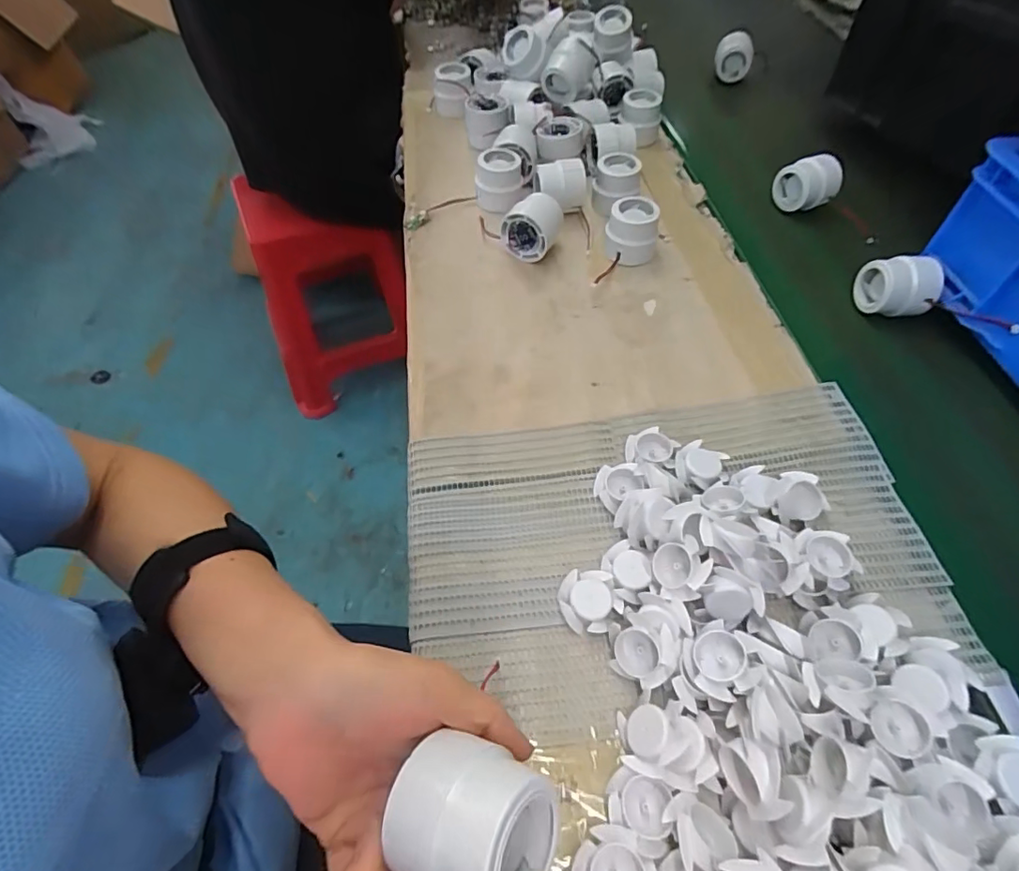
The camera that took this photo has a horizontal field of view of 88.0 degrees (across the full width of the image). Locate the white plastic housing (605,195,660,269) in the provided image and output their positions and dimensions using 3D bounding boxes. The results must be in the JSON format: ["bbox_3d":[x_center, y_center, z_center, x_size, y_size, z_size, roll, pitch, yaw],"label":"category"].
[{"bbox_3d":[0.126,-0.212,0.544,0.052,0.046,0.052,1,54,-1],"label":"white plastic housing"}]

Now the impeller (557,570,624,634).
[{"bbox_3d":[0.053,0.108,0.345,0.038,0.013,0.038,1,54,-1],"label":"impeller"}]

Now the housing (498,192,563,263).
[{"bbox_3d":[0.024,-0.222,0.552,0.051,0.048,0.061,17,56,11],"label":"housing"}]

